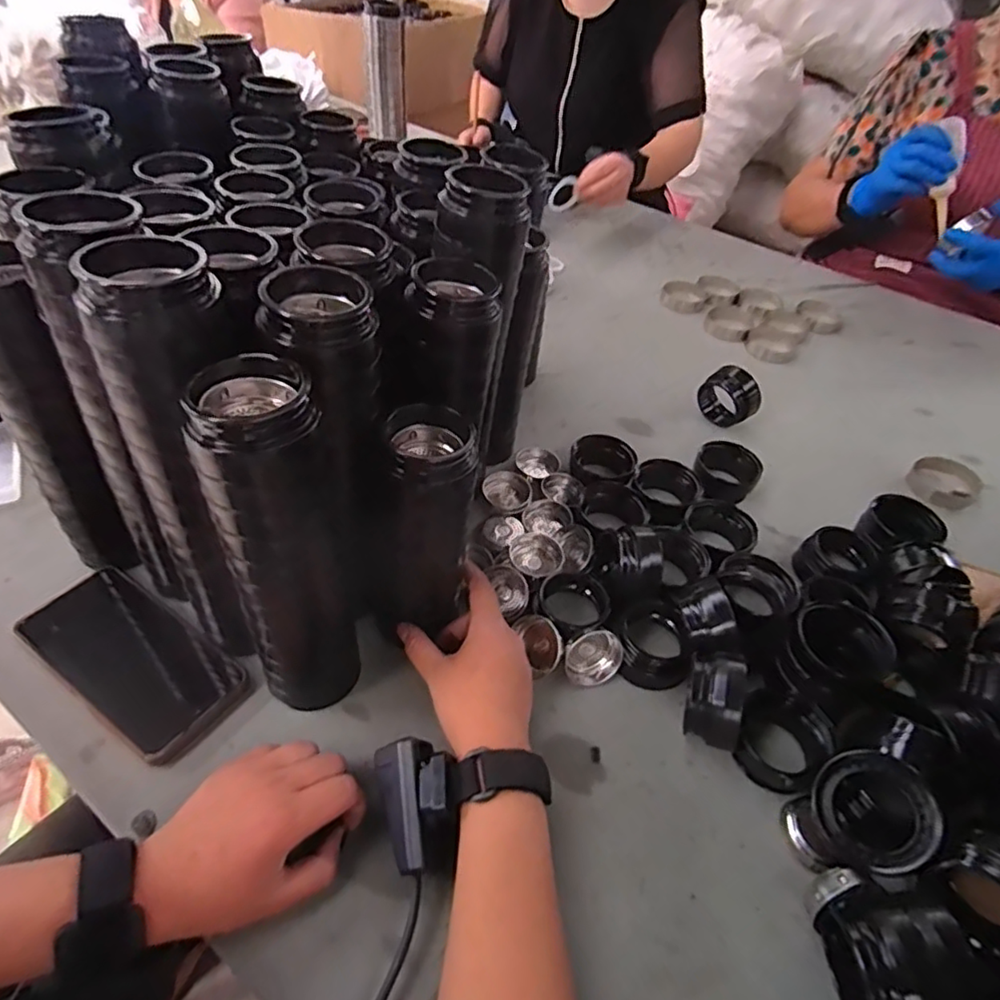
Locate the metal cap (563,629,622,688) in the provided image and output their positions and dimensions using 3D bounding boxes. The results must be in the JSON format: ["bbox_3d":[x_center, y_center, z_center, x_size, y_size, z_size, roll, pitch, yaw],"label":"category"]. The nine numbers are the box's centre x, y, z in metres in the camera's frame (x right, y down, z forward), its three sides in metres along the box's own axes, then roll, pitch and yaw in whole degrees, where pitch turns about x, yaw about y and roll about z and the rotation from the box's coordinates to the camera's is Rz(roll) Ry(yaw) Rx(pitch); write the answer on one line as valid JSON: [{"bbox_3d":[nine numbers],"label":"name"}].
[{"bbox_3d":[0.069,0.115,0.459,0.044,0.042,0.019,-40,26,-6],"label":"metal cap"}]

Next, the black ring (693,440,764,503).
[{"bbox_3d":[0.231,-0.030,0.622,0.061,0.034,0.061,4,46,-4],"label":"black ring"}]

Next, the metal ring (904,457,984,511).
[{"bbox_3d":[0.479,-0.018,0.658,0.066,0.024,0.066,4,46,-4],"label":"metal ring"}]

